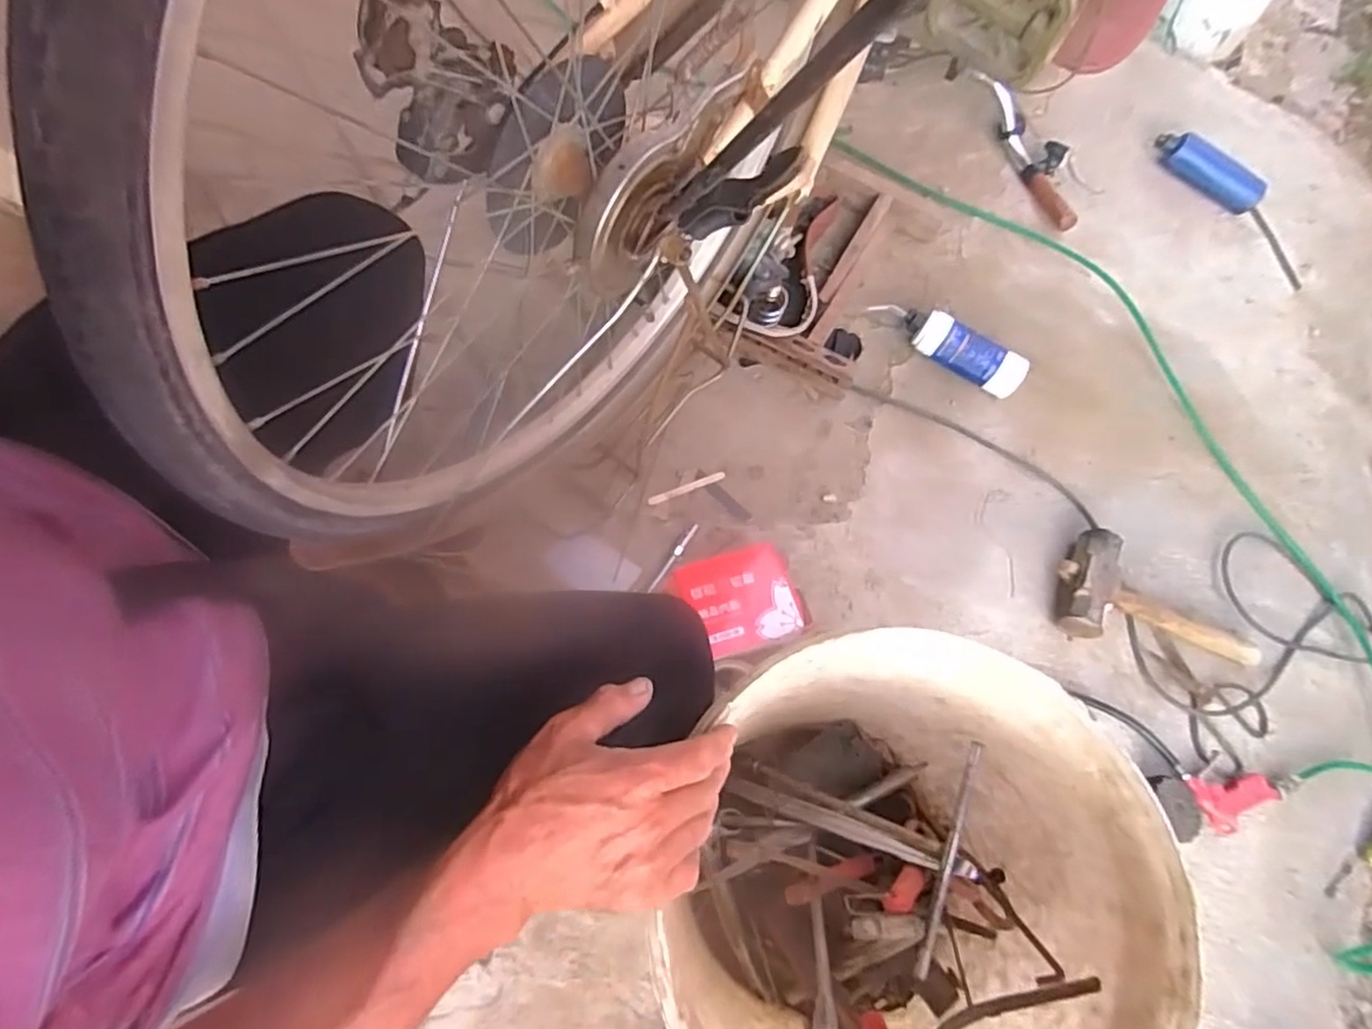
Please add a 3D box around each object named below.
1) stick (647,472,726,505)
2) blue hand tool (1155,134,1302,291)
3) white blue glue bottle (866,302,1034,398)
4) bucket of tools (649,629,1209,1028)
[{"bbox_3d":[0.001,-0.035,0.876,0.108,0.008,0.011,-21,69,-12],"label":"stick"},{"bbox_3d":[1.015,-0.576,1.237,0.109,0.051,0.365,-43,89,-19],"label":"blue hand tool"},{"bbox_3d":[0.378,-0.248,0.980,0.237,0.064,0.059,28,68,10],"label":"white blue glue bottle"},{"bbox_3d":[0.139,0.282,0.530,0.281,0.322,0.290,9,66,2],"label":"bucket of tools"}]

